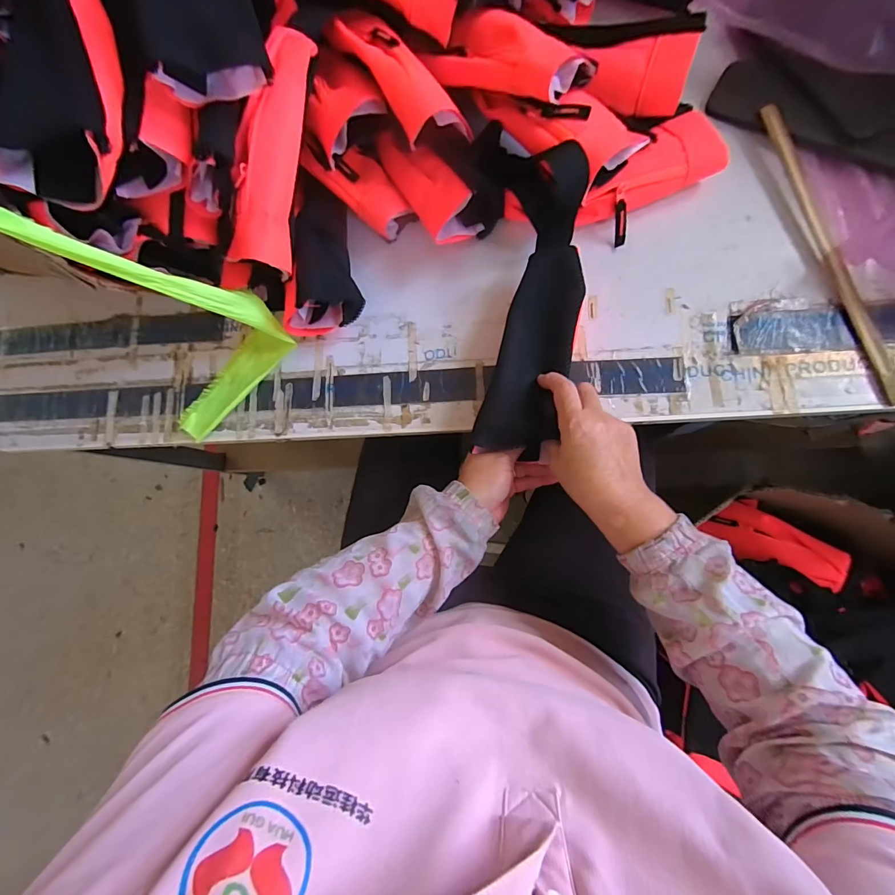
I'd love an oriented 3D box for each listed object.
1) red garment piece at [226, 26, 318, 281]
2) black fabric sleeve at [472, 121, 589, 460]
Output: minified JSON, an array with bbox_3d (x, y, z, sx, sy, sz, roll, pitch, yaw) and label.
[{"bbox_3d":[-0.172,-0.295,0.416,0.053,0.064,0.225,19,85,11],"label":"red garment piece"},{"bbox_3d":[0.079,-0.158,0.416,0.106,0.067,0.320,5,92,9],"label":"black fabric sleeve"}]

